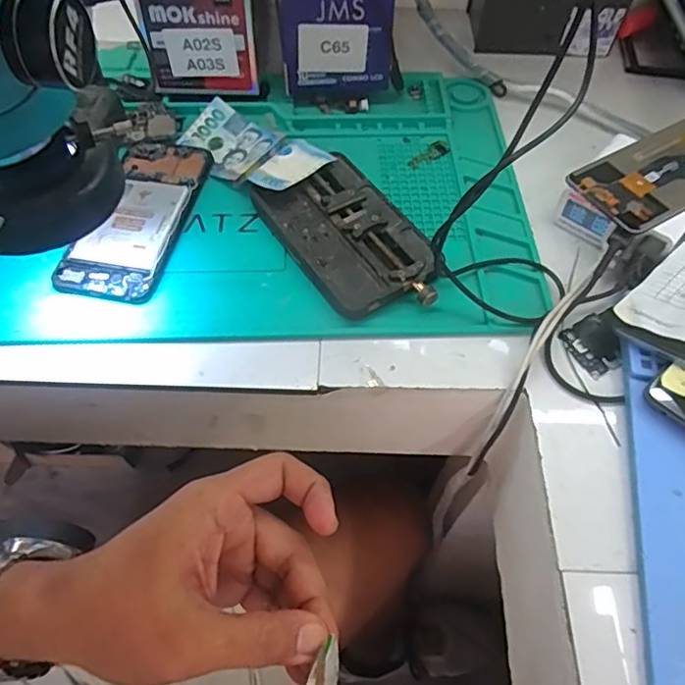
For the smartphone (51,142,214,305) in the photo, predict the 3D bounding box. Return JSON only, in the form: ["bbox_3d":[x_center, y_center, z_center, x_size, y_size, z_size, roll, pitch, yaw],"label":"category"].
[{"bbox_3d":[-0.157,-0.102,0.440,0.071,0.009,0.163,9,57,5],"label":"smartphone"}]

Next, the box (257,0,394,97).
[{"bbox_3d":[-0.016,-0.330,0.535,0.112,0.106,0.188,-4,57,-3],"label":"box"}]

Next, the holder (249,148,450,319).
[{"bbox_3d":[0.007,-0.080,0.428,0.090,0.024,0.151,-26,61,-16],"label":"holder"}]

